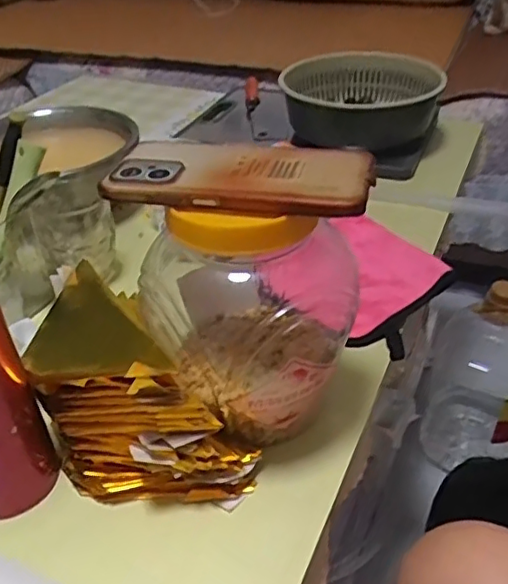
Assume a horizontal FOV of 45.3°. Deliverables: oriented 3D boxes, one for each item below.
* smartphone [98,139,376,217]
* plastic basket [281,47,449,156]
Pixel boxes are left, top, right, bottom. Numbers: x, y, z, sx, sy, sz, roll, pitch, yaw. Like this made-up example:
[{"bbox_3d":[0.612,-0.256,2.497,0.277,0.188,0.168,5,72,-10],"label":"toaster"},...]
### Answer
[{"bbox_3d":[-0.009,-0.072,0.374,0.159,0.017,0.064,8,37,14],"label":"smartphone"},{"bbox_3d":[0.151,-0.266,0.843,0.201,0.074,0.189,4,36,8],"label":"plastic basket"}]

